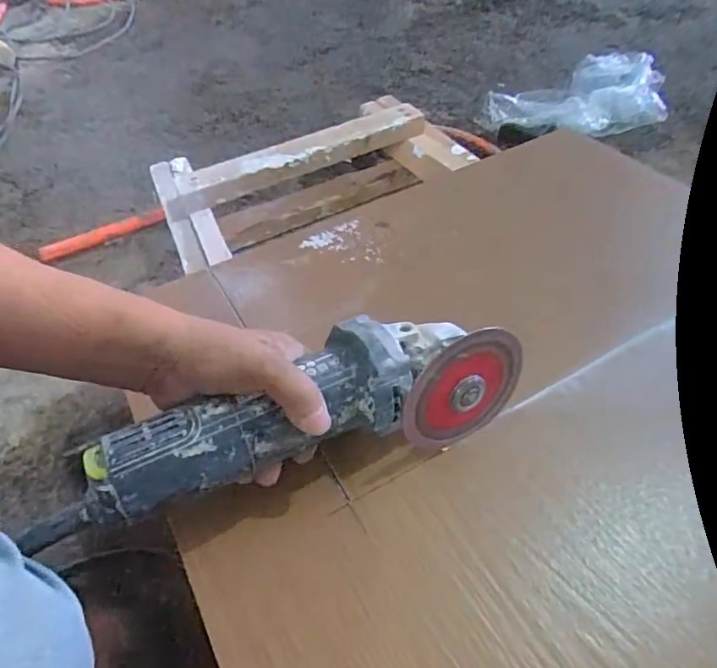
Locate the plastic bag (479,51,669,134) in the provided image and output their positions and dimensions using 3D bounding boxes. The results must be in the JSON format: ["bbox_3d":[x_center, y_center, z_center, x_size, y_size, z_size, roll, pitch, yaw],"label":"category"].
[{"bbox_3d":[0.376,-0.390,0.914,0.327,0.073,0.149,-18,51,-4],"label":"plastic bag"}]

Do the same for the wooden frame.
[{"bbox_3d":[-0.055,-0.218,0.764,0.422,0.116,0.210,-24,51,-9],"label":"wooden frame"}]

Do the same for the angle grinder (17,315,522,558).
[{"bbox_3d":[-0.038,0.046,0.347,0.295,0.078,0.078,-15,53,-16],"label":"angle grinder"}]

